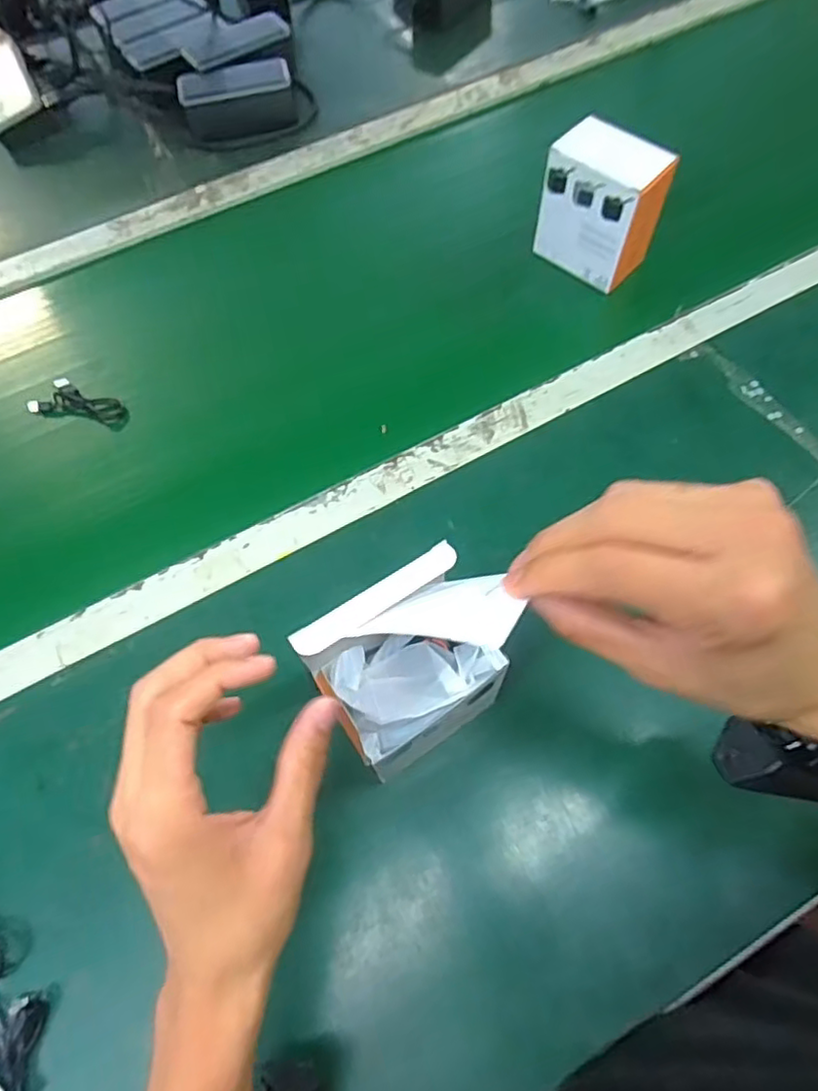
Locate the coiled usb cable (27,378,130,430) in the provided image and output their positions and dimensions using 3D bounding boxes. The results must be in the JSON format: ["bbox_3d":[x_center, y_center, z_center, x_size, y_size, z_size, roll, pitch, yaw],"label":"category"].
[{"bbox_3d":[-0.315,-0.134,0.612,0.089,0.018,0.043,19,66,10],"label":"coiled usb cable"}]

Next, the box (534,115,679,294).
[{"bbox_3d":[0.191,-0.336,0.625,0.106,0.112,0.061,39,71,18],"label":"box"}]

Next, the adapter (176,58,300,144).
[{"bbox_3d":[-0.199,-0.524,0.747,0.131,0.047,0.052,-20,66,-8],"label":"adapter"}]

